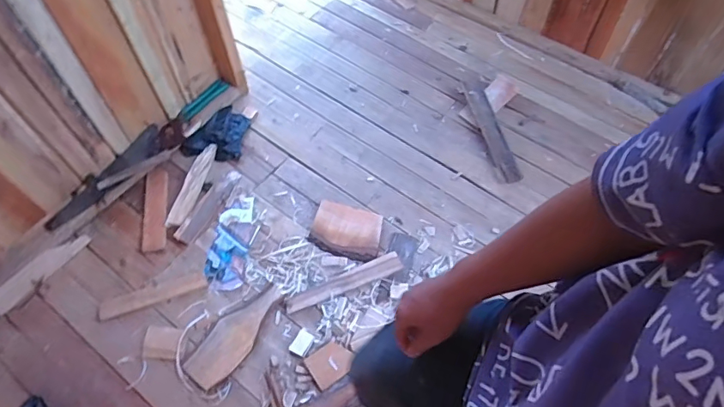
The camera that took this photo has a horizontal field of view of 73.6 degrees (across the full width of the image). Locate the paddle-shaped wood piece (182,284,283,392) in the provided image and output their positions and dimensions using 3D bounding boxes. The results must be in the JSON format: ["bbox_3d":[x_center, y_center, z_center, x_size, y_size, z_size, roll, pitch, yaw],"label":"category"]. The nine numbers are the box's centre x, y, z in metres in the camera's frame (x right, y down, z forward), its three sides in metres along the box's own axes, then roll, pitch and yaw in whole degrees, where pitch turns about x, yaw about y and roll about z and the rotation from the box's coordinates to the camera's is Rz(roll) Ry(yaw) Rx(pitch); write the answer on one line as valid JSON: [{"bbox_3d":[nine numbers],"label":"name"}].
[{"bbox_3d":[-0.350,0.356,1.355,0.123,0.011,0.320,27,64,15],"label":"paddle-shaped wood piece"}]

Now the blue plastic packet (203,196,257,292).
[{"bbox_3d":[-0.404,0.117,1.506,0.119,0.019,0.320,4,60,2],"label":"blue plastic packet"}]

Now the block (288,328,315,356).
[{"bbox_3d":[-0.164,0.382,1.336,0.046,0.009,0.070,28,64,15],"label":"block"}]

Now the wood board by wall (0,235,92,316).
[{"bbox_3d":[-0.960,0.199,1.445,0.073,0.020,0.301,36,66,19],"label":"wood board by wall"}]

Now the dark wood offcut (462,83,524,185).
[{"bbox_3d":[0.449,-0.265,1.709,0.091,0.024,0.438,-12,61,-7],"label":"dark wood offcut"}]

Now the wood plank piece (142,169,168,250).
[{"bbox_3d":[-0.666,0.014,1.567,0.077,0.021,0.312,-10,61,-6],"label":"wood plank piece"}]

